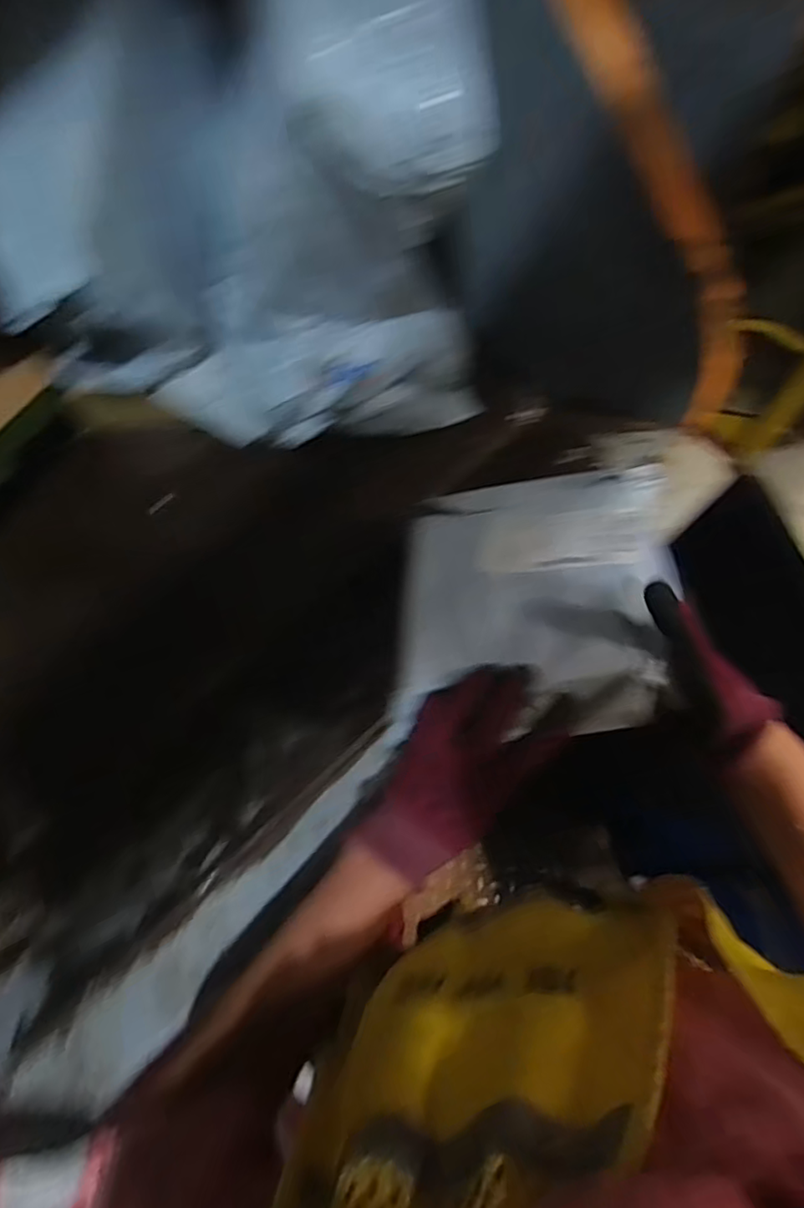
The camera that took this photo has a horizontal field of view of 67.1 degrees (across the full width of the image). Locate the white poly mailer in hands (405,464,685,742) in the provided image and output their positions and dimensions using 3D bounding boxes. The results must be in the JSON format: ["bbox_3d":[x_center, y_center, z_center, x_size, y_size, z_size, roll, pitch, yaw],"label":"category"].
[{"bbox_3d":[0.112,-0.018,0.496,0.204,0.041,0.249,-6,48,14],"label":"white poly mailer in hands"}]

